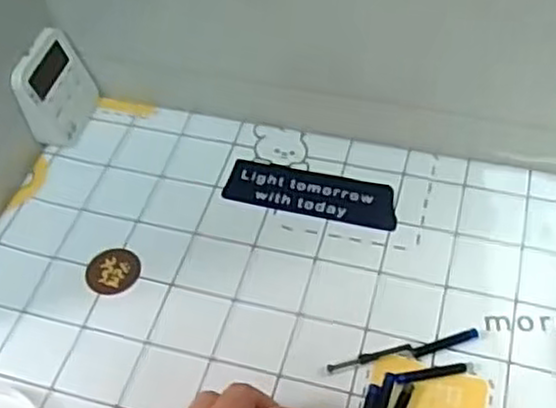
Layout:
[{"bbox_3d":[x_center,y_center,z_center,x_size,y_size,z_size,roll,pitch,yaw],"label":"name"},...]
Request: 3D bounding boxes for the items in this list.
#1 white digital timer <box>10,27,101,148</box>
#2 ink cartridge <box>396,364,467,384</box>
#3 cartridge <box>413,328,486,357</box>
[{"bbox_3d":[-0.190,-0.096,0.625,0.016,0.084,0.081,0,49,27],"label":"white digital timer"},{"bbox_3d":[0.100,0.110,0.481,0.047,0.004,0.007,-10,51,-5],"label":"ink cartridge"},{"bbox_3d":[0.115,0.092,0.495,0.051,0.004,0.007,-16,52,-9],"label":"cartridge"}]

